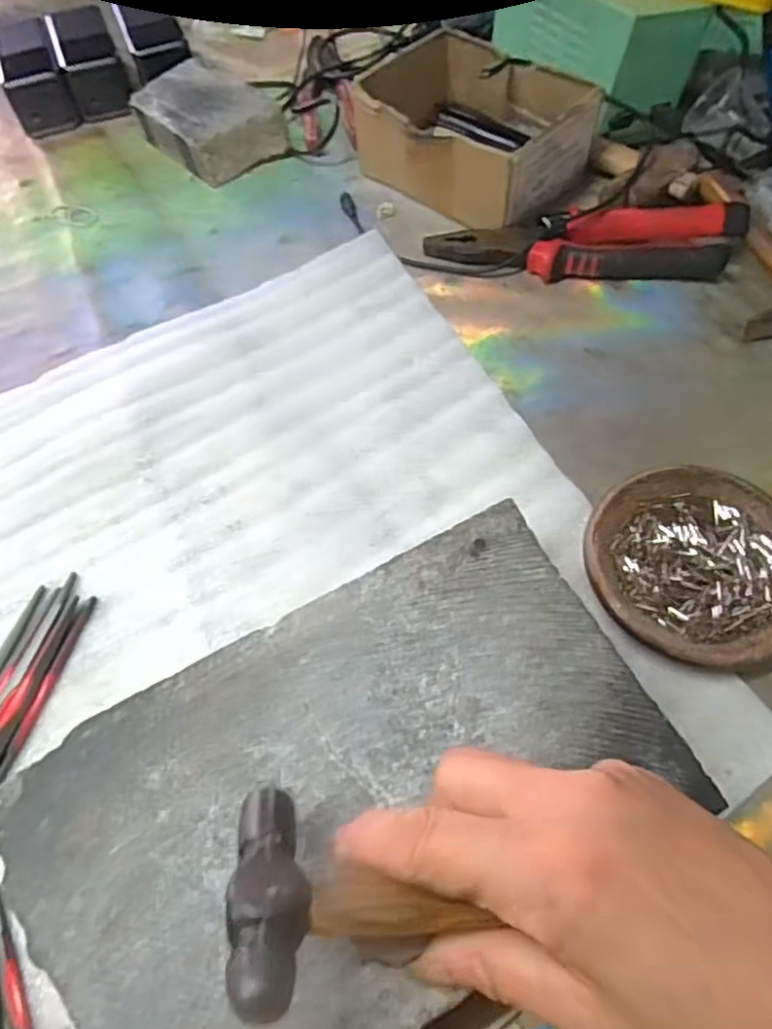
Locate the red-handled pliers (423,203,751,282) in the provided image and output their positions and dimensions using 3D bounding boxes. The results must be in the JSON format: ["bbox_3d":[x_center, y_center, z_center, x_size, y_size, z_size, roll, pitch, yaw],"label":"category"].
[{"bbox_3d":[0.144,-0.197,0.474,0.221,0.024,0.059,2,58,6],"label":"red-handled pliers"}]

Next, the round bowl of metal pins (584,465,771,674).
[{"bbox_3d":[0.162,0.027,0.343,0.109,0.020,0.113,-2,58,3],"label":"round bowl of metal pins"}]

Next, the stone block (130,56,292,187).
[{"bbox_3d":[-0.159,-0.348,0.578,0.084,0.041,0.131,-37,62,-18],"label":"stone block"}]

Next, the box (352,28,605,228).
[{"bbox_3d":[0.071,-0.309,0.524,0.159,0.063,0.126,38,68,24],"label":"box"}]

